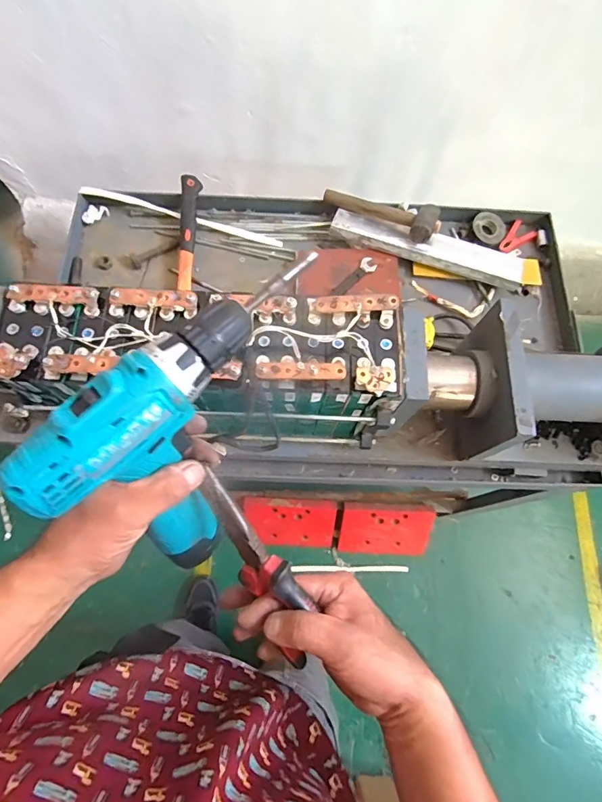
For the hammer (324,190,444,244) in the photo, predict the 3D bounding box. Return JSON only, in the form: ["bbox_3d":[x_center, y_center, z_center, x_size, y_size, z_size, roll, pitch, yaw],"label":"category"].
[{"bbox_3d":[0.173,-0.410,0.909,0.250,0.047,0.096,28,72,7],"label":"hammer"}]

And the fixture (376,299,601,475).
[{"bbox_3d":[0.324,-0.006,0.680,0.405,0.260,0.209,3,71,-1],"label":"fixture"}]

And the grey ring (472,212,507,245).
[{"bbox_3d":[0.419,-0.386,0.963,0.074,0.015,0.079,1,71,-2],"label":"grey ring"}]

